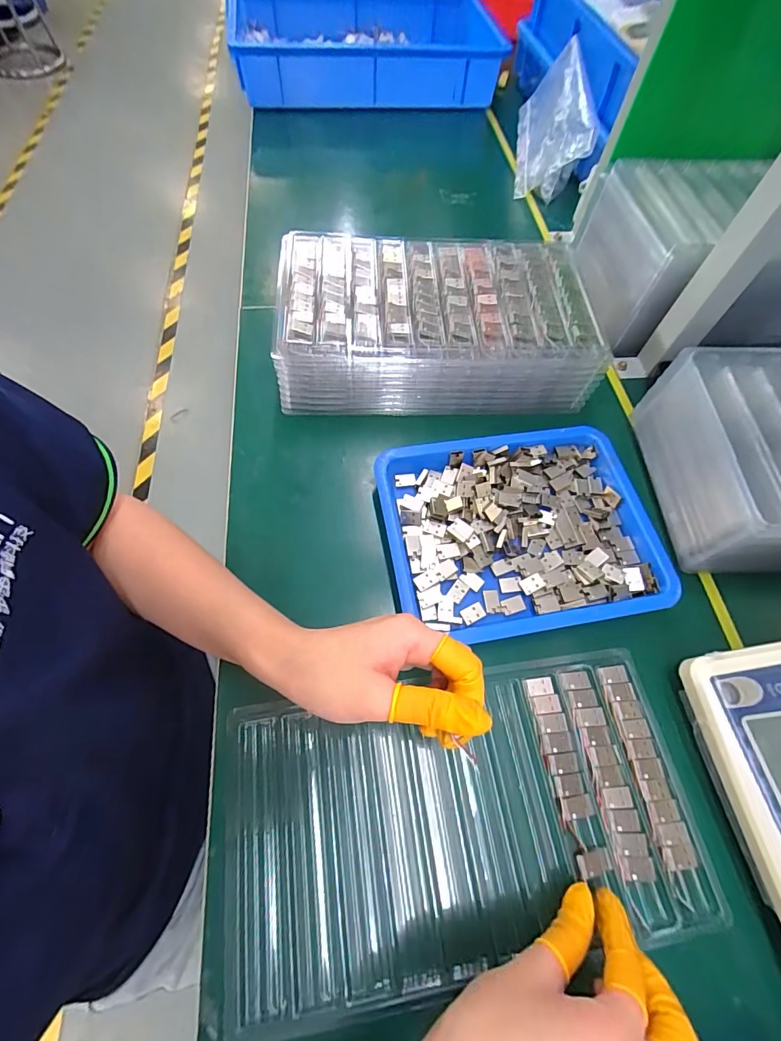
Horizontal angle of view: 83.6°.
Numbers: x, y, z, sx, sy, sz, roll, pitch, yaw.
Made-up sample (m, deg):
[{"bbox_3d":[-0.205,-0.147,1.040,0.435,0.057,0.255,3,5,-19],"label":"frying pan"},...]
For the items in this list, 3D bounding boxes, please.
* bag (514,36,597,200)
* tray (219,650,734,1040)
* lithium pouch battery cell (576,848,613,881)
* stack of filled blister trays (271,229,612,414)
[{"bbox_3d":[0.223,-0.543,0.593,0.081,0.112,0.151,6,63,1],"label":"bag"},{"bbox_3d":[0.045,0.188,0.285,0.296,0.023,0.158,-10,64,-5],"label":"tray"},{"bbox_3d":[0.126,0.212,0.269,0.022,0.004,0.012,-1,62,-19],"label":"lithium pouch battery cell"},{"bbox_3d":[0.041,-0.196,0.431,0.292,0.073,0.161,-2,63,-4],"label":"stack of filled blister trays"}]

